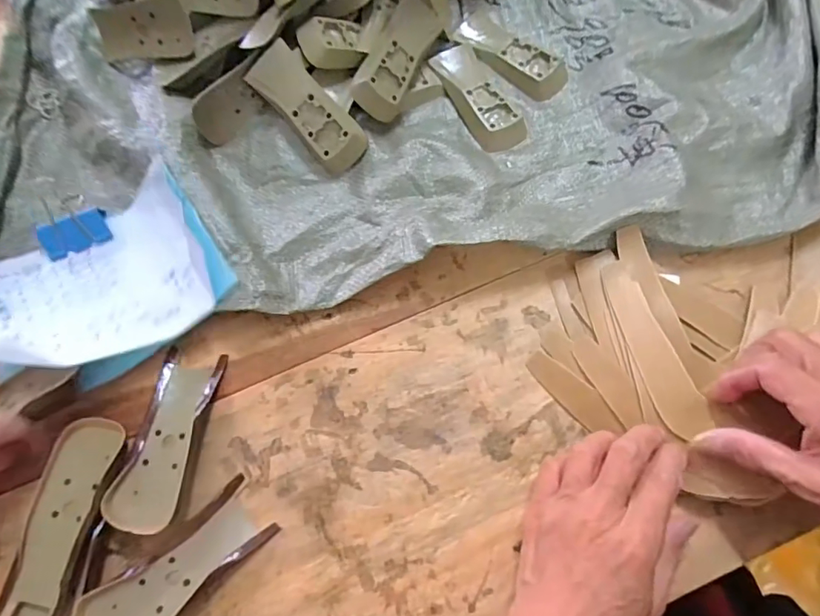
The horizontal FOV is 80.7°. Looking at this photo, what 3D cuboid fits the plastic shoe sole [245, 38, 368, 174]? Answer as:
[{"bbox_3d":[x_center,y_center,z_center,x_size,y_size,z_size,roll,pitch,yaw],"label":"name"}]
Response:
[{"bbox_3d":[-0.082,-0.164,0.399,0.042,0.021,0.108,-43,98,-10],"label":"plastic shoe sole"}]

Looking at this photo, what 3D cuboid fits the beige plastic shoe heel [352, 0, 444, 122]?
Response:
[{"bbox_3d":[-0.010,-0.215,0.413,0.039,0.027,0.111,23,75,9],"label":"beige plastic shoe heel"}]

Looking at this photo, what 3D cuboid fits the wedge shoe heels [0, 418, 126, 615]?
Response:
[{"bbox_3d":[-0.226,0.149,0.316,0.050,0.018,0.146,4,73,4],"label":"wedge shoe heels"}]

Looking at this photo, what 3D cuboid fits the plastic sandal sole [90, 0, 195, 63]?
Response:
[{"bbox_3d":[-0.244,-0.250,0.437,0.114,0.045,0.009,9,40,24],"label":"plastic sandal sole"}]

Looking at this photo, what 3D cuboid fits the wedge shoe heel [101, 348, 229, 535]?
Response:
[{"bbox_3d":[-0.170,0.089,0.340,0.046,0.021,0.119,7,73,5],"label":"wedge shoe heel"}]

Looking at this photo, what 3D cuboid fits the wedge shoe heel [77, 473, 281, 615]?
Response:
[{"bbox_3d":[-0.150,0.169,0.309,0.119,0.020,0.046,-40,75,-9],"label":"wedge shoe heel"}]

